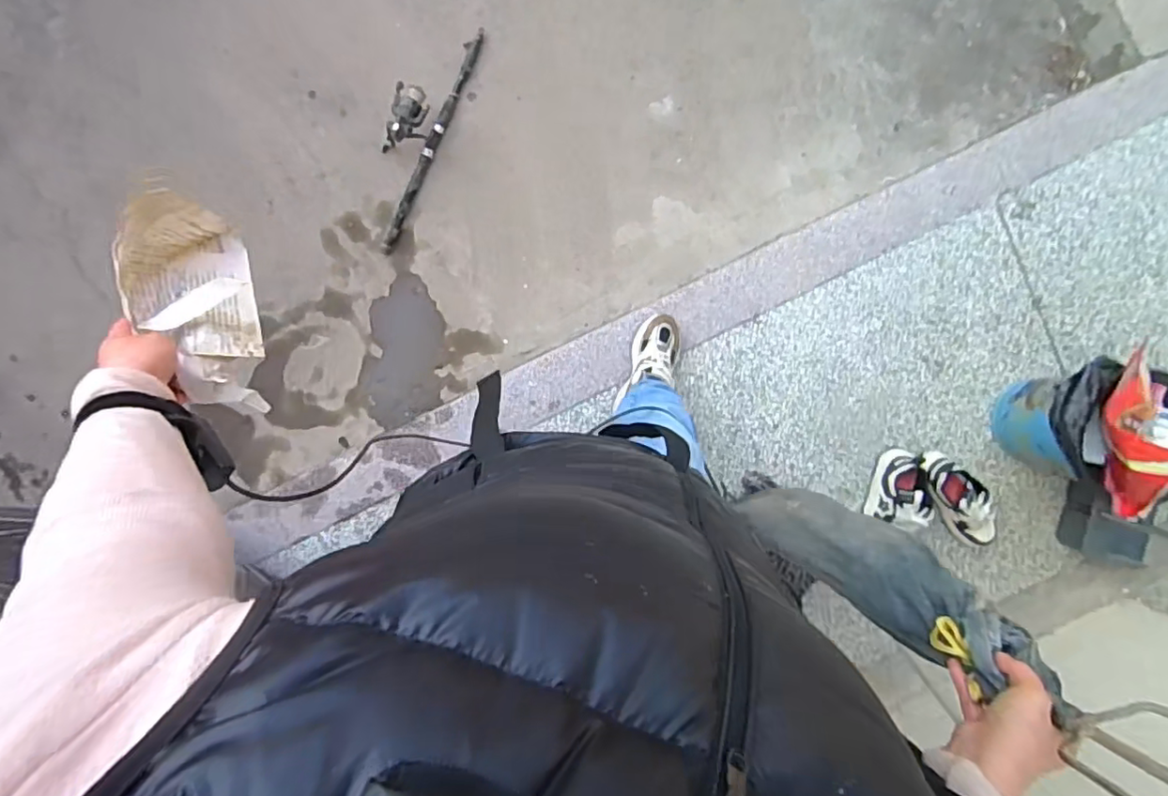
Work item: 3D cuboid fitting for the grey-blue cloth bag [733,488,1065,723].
[{"bbox_3d":[0.348,0.203,0.793,0.120,0.541,0.046,-44,101,-1],"label":"grey-blue cloth bag"}]

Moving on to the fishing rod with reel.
[{"bbox_3d":[-0.397,-0.618,1.366,0.120,0.105,0.555,26,96,-3],"label":"fishing rod with reel"}]

